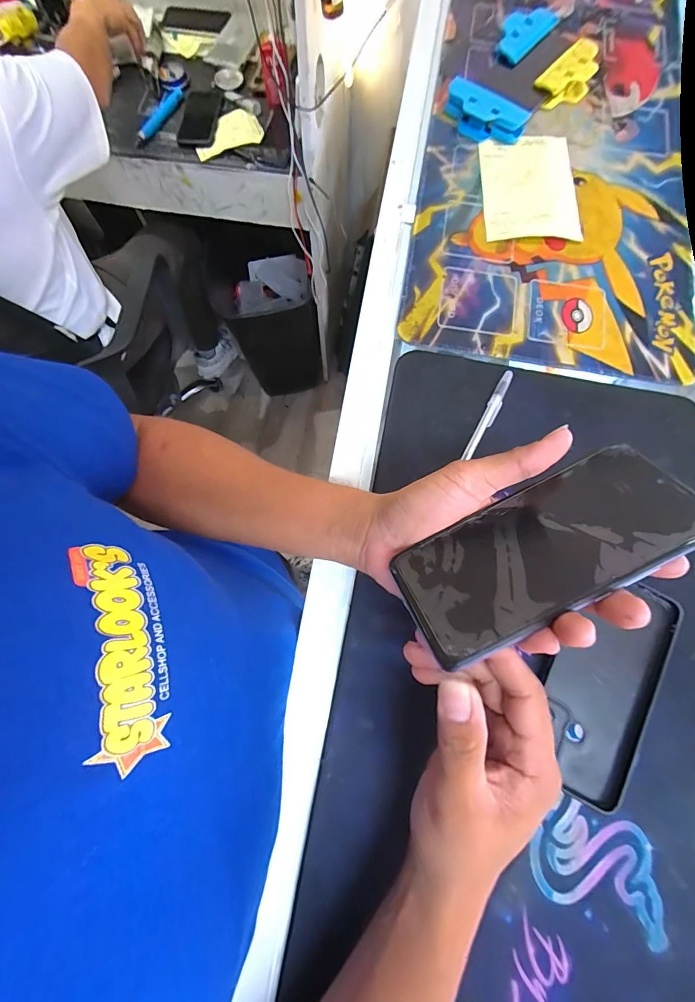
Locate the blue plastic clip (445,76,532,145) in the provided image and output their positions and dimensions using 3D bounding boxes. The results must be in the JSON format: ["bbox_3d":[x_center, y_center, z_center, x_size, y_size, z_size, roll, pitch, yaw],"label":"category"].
[{"bbox_3d":[0.154,-0.447,0.446,0.100,0.025,0.044,34,79,9],"label":"blue plastic clip"}]

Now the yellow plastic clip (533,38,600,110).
[{"bbox_3d":[0.268,-0.507,0.462,0.047,0.017,0.100,42,80,10],"label":"yellow plastic clip"}]

